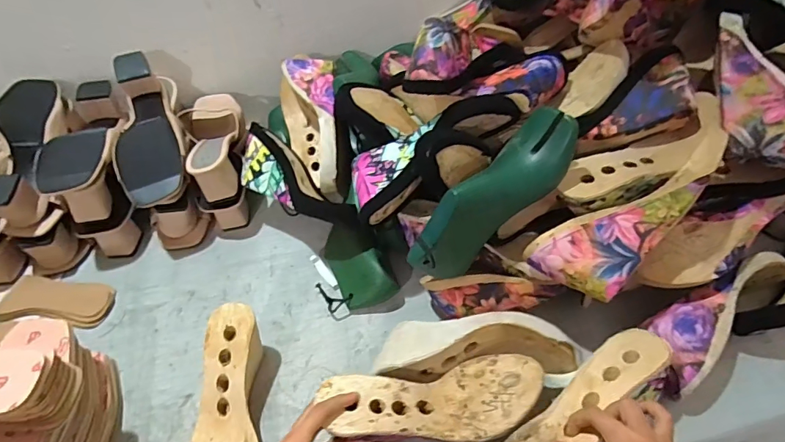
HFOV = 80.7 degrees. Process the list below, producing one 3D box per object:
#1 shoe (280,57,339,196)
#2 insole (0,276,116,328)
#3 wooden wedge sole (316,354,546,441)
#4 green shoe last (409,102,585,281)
[{"bbox_3d":[-0.121,-0.148,0.690,0.090,0.093,0.223,-12,52,-3],"label":"shoe"},{"bbox_3d":[-0.478,0.114,0.658,0.145,0.030,0.062,3,53,8],"label":"insole"},{"bbox_3d":[0.047,0.193,0.492,0.230,0.046,0.085,-1,50,-16],"label":"wooden wedge sole"},{"bbox_3d":[0.105,-0.029,0.510,0.228,0.093,0.069,-47,57,8],"label":"green shoe last"}]

